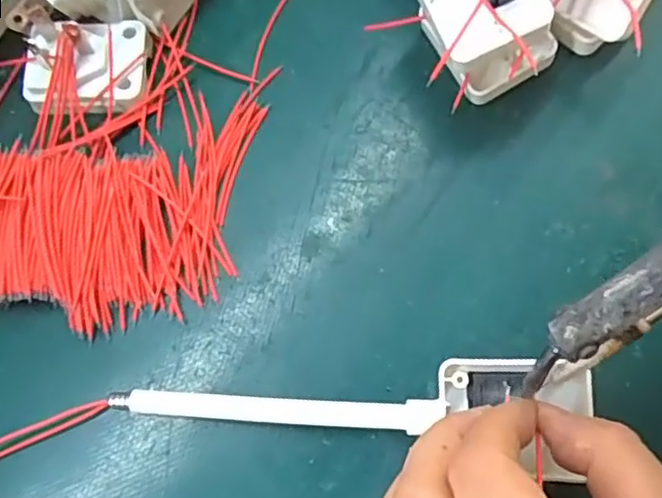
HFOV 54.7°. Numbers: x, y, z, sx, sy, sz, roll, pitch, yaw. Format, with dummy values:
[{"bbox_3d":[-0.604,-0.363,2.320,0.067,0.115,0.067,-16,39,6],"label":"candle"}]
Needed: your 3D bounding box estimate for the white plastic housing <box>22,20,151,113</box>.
[{"bbox_3d":[-0.097,-0.074,0.252,0.046,0.015,0.038,-4,81,-9],"label":"white plastic housing"}]

